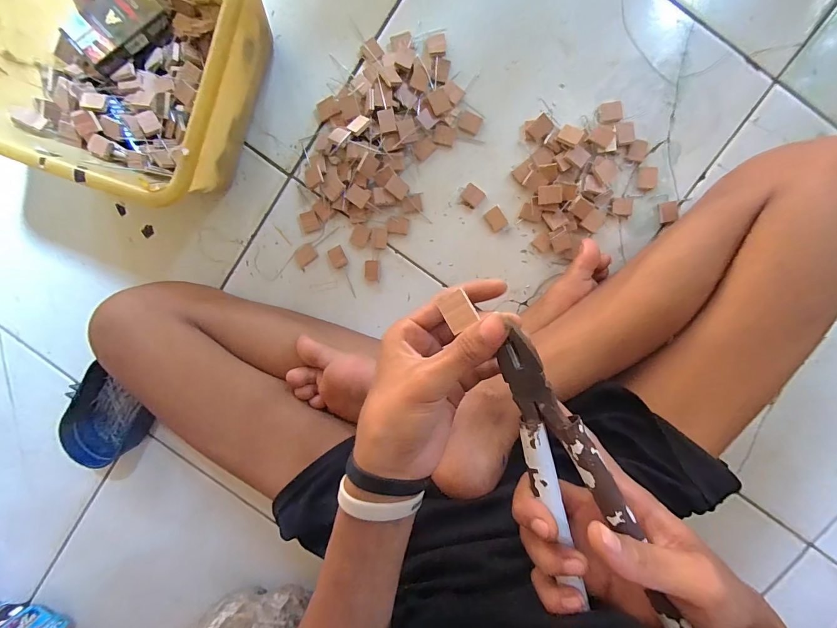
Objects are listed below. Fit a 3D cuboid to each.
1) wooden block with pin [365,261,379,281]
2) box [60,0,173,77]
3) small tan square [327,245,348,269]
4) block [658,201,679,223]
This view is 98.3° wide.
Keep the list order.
[{"bbox_3d":[-0.057,-0.053,0.445,0.017,0.004,0.024,-1,96,3],"label":"wooden block with pin"},{"bbox_3d":[-0.324,-0.310,0.384,0.093,0.019,0.061,-40,93,6],"label":"box"},{"bbox_3d":[-0.099,-0.069,0.446,0.020,0.004,0.025,-25,95,5],"label":"small tan square"},{"bbox_3d":[0.291,-0.119,0.421,0.019,0.006,0.023,-9,96,4],"label":"block"}]

